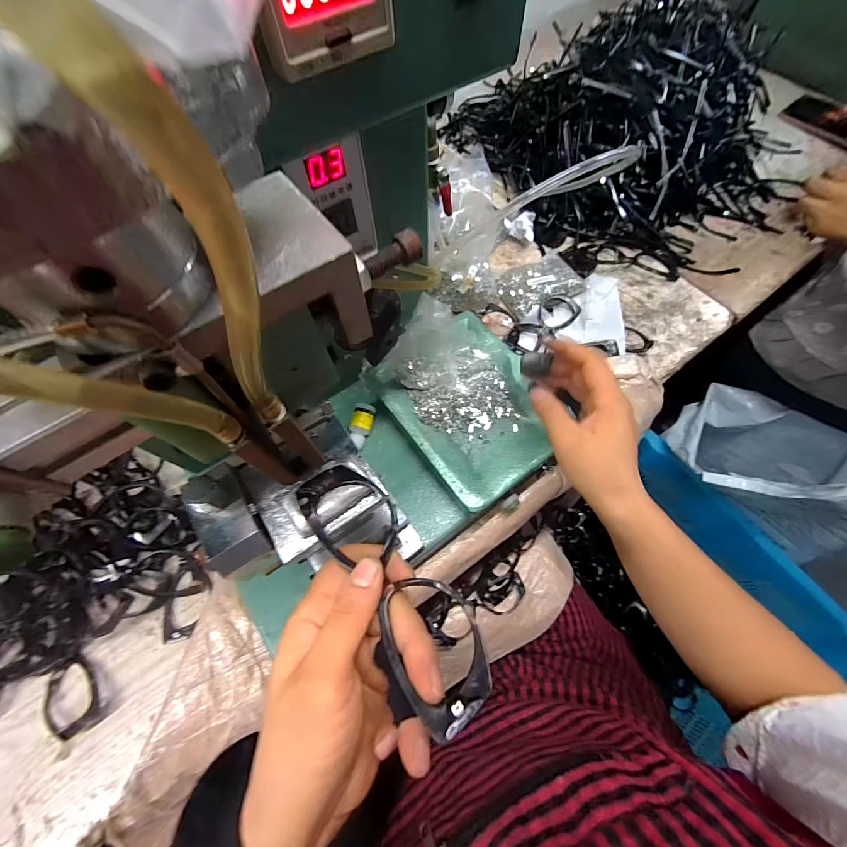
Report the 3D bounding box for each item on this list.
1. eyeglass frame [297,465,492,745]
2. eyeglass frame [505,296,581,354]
[{"bbox_3d":[-0.019,0.081,0.196,0.050,0.010,0.148,-33,59,-11],"label":"eyeglass frame"},{"bbox_3d":[0.170,-0.141,0.517,0.050,0.025,0.137,41,74,17],"label":"eyeglass frame"}]

